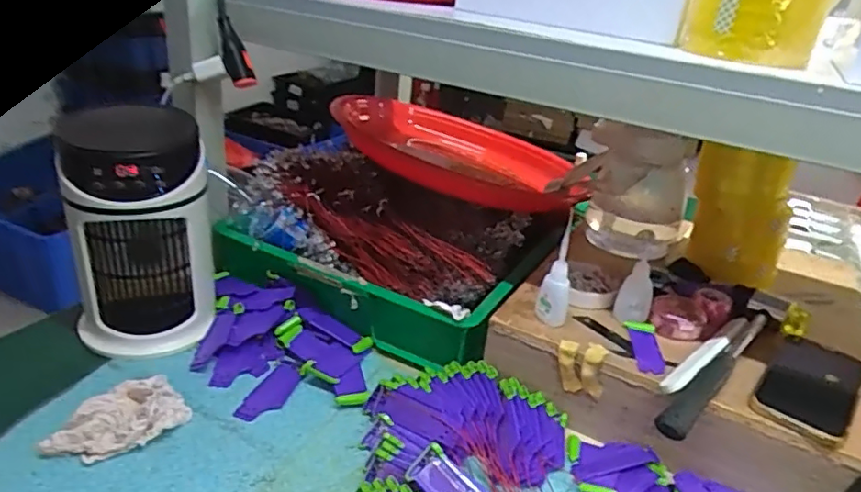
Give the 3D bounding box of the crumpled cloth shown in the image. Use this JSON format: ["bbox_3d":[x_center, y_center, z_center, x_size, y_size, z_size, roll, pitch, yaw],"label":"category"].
[{"bbox_3d":[-0.276,0.157,0.531,0.062,0.027,0.110,22,32,30],"label":"crumpled cloth"}]

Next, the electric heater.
[{"bbox_3d":[-0.305,-0.009,0.634,0.134,0.227,0.115,-8,30,-24],"label":"electric heater"}]

